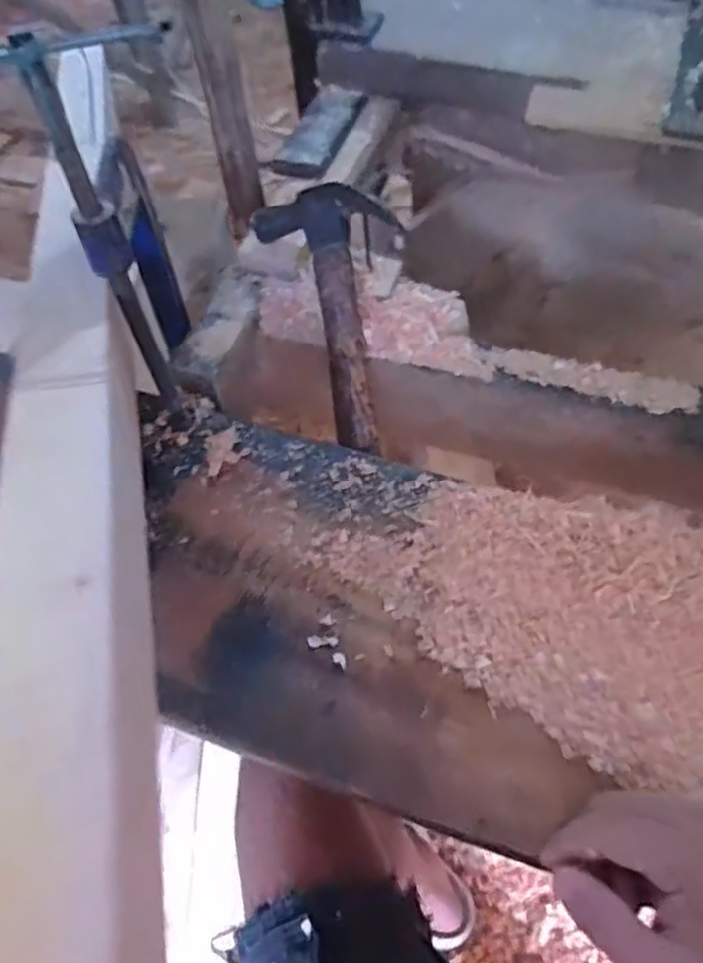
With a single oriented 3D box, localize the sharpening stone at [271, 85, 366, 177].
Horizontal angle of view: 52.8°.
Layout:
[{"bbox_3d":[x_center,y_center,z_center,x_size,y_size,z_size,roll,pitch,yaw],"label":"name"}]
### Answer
[{"bbox_3d":[-0.031,-0.343,0.691,0.052,0.016,0.124,17,59,15],"label":"sharpening stone"}]

